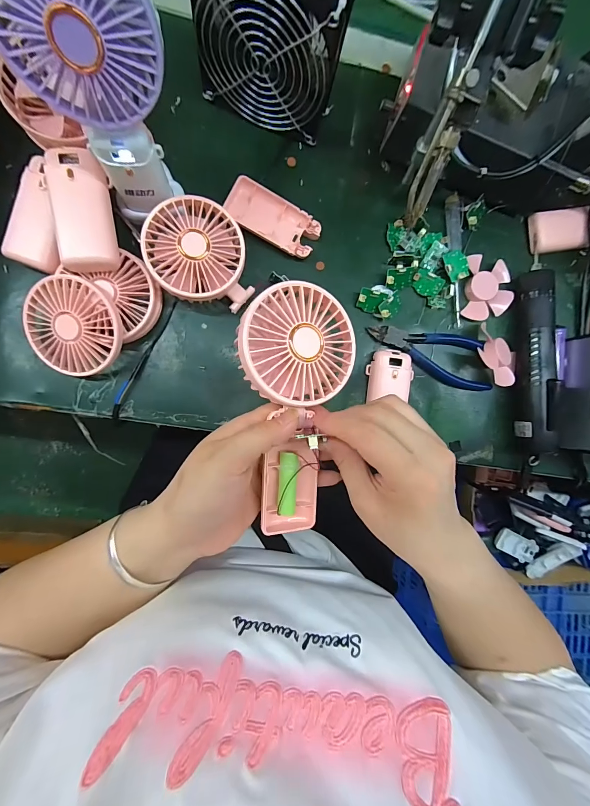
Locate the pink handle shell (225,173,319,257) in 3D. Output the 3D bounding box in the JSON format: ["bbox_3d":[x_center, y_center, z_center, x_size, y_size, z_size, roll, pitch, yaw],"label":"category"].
[{"bbox_3d":[-0.022,-0.187,0.338,0.095,0.016,0.047,31,87,-6],"label":"pink handle shell"}]

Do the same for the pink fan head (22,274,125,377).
[{"bbox_3d":[-0.201,-0.069,0.299,0.085,0.013,0.084,24,103,-4],"label":"pink fan head"}]

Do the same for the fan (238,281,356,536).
[{"bbox_3d":[0.001,0.007,0.255,0.085,0.039,0.186,-1,104,-15],"label":"fan"}]

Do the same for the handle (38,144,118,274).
[{"bbox_3d":[-0.179,-0.162,0.280,0.044,0.026,0.091,-4,91,-7],"label":"handle"}]

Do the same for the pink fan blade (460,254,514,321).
[{"bbox_3d":[0.215,-0.130,0.368,0.053,0.012,0.073,-4,91,-7],"label":"pink fan blade"}]

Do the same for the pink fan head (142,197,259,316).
[{"bbox_3d":[-0.091,-0.137,0.313,0.088,0.046,0.093,-12,92,-6],"label":"pink fan head"}]

